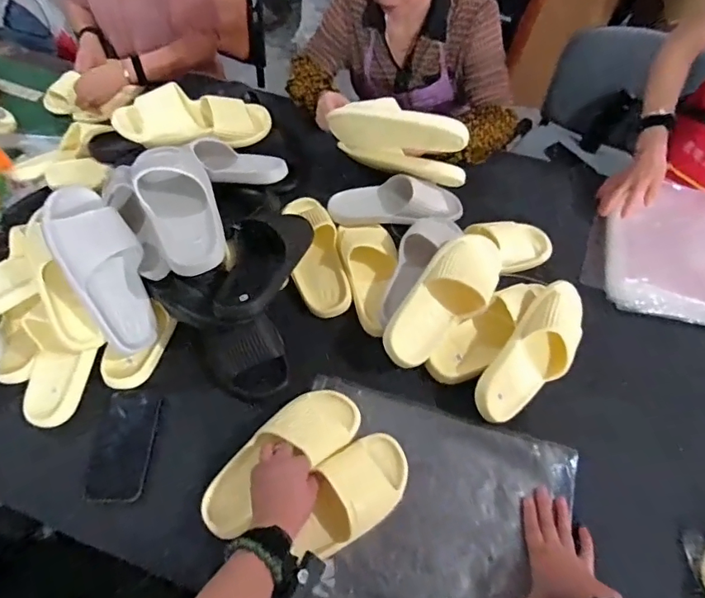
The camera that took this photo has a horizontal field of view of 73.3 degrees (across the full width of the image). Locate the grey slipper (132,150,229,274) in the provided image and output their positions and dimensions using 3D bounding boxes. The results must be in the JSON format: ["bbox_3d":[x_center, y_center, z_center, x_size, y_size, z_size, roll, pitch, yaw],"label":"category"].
[{"bbox_3d":[-0.269,-0.158,0.729,0.108,0.071,0.254,-20,60,-12],"label":"grey slipper"}]

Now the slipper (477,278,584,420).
[{"bbox_3d":[0.290,0.083,0.740,0.096,0.073,0.256,34,64,19],"label":"slipper"}]

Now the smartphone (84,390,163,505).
[{"bbox_3d":[-0.342,0.217,0.708,0.087,0.009,0.161,2,58,1],"label":"smartphone"}]

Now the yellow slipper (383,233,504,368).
[{"bbox_3d":[0.152,-0.003,0.773,0.108,0.075,0.271,46,73,-12],"label":"yellow slipper"}]

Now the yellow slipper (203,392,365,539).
[{"bbox_3d":[-0.100,0.213,0.665,0.248,0.056,0.100,-35,64,-20],"label":"yellow slipper"}]

